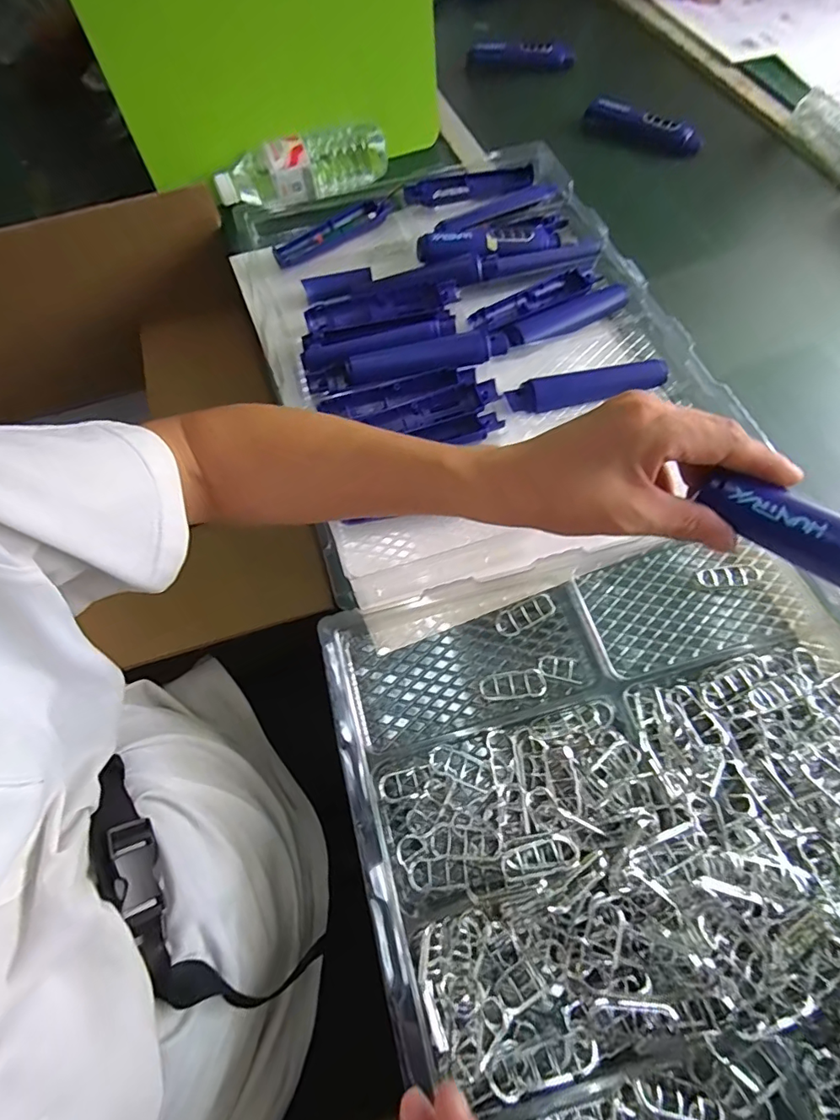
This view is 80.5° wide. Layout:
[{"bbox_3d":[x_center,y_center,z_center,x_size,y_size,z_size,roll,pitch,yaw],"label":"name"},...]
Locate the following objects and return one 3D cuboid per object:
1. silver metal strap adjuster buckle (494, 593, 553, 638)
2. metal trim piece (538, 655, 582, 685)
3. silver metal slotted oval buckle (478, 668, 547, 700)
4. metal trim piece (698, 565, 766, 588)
[{"bbox_3d":[0.090,0.047,0.426,0.056,0.008,0.023,-27,67,-10],"label":"silver metal strap adjuster buckle"},{"bbox_3d":[0.115,0.088,0.406,0.035,0.004,0.019,15,66,10],"label":"metal trim piece"},{"bbox_3d":[0.076,0.102,0.402,0.054,0.006,0.024,-10,52,0],"label":"silver metal slotted oval buckle"},{"bbox_3d":[0.273,0.015,0.436,0.058,0.004,0.019,-7,65,-1],"label":"metal trim piece"}]

